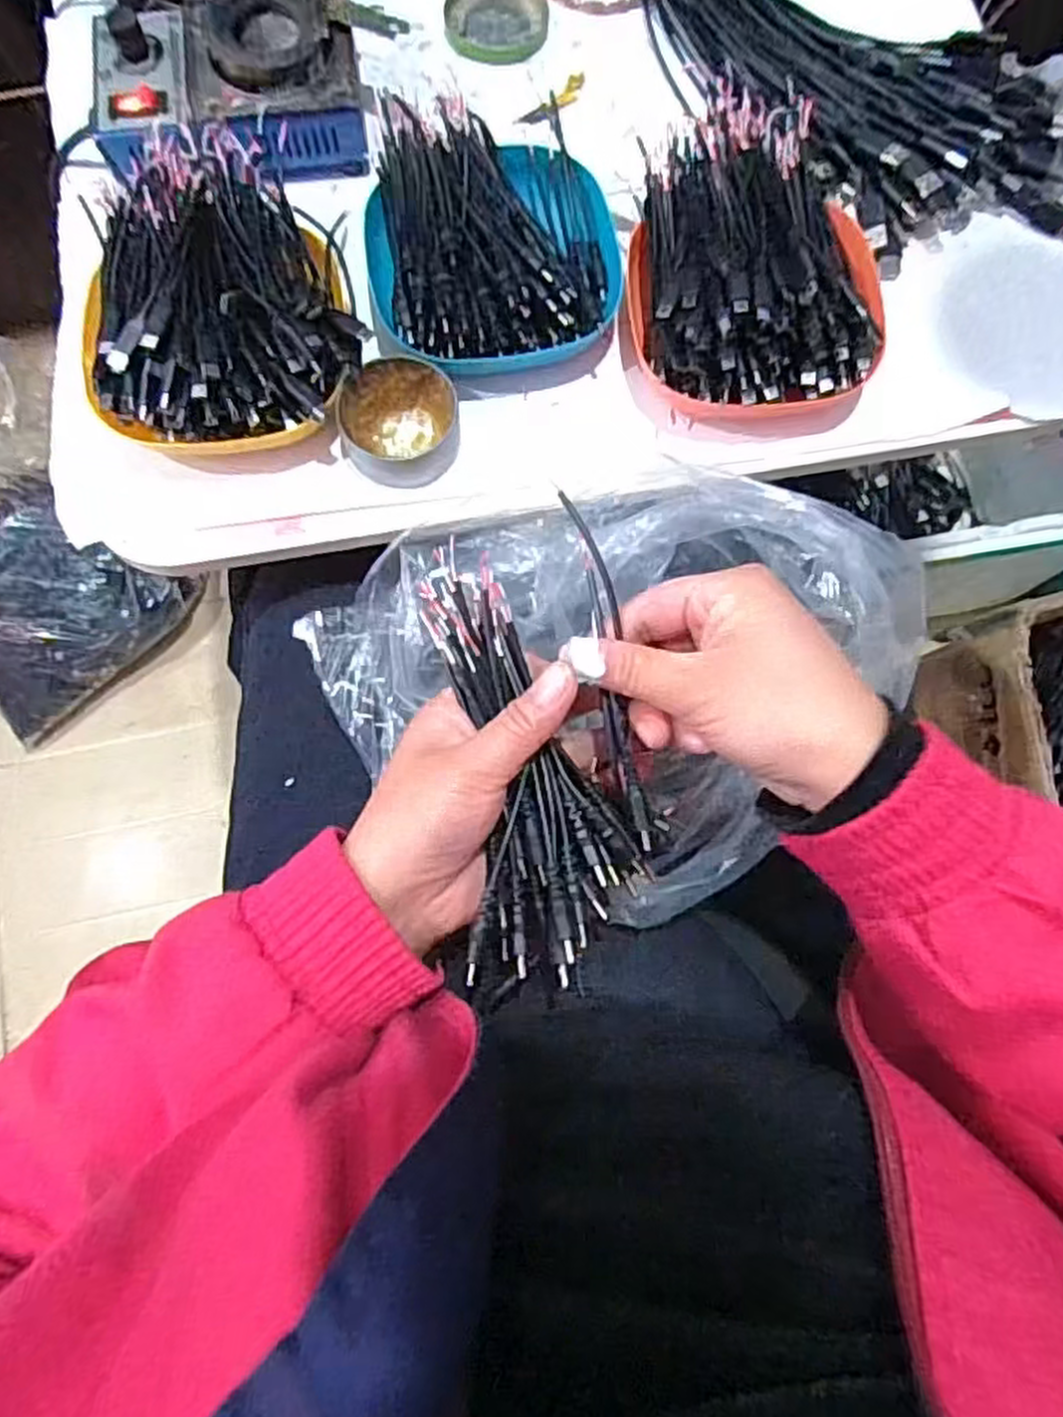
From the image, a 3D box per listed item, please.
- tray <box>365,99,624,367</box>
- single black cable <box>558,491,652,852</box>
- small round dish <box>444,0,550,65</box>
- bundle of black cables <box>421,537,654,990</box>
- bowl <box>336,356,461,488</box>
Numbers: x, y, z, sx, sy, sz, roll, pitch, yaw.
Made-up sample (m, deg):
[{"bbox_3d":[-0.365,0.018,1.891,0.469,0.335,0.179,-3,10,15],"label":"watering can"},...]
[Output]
[{"bbox_3d":[-0.022,-0.261,0.446,0.135,0.046,0.157,-5,77,-2],"label":"tray"},{"bbox_3d":[0.032,-0.015,0.330,0.016,0.005,0.148,-10,91,-3],"label":"single black cable"},{"bbox_3d":[-0.022,-0.452,0.522,0.066,0.010,0.063,0,77,0],"label":"small round dish"},{"bbox_3d":[-0.006,0.016,0.331,0.072,0.033,0.174,-15,81,-4],"label":"bundle of black cables"},{"bbox_3d":[-0.071,-0.157,0.434,0.060,0.025,0.059,0,77,0],"label":"bowl"}]

